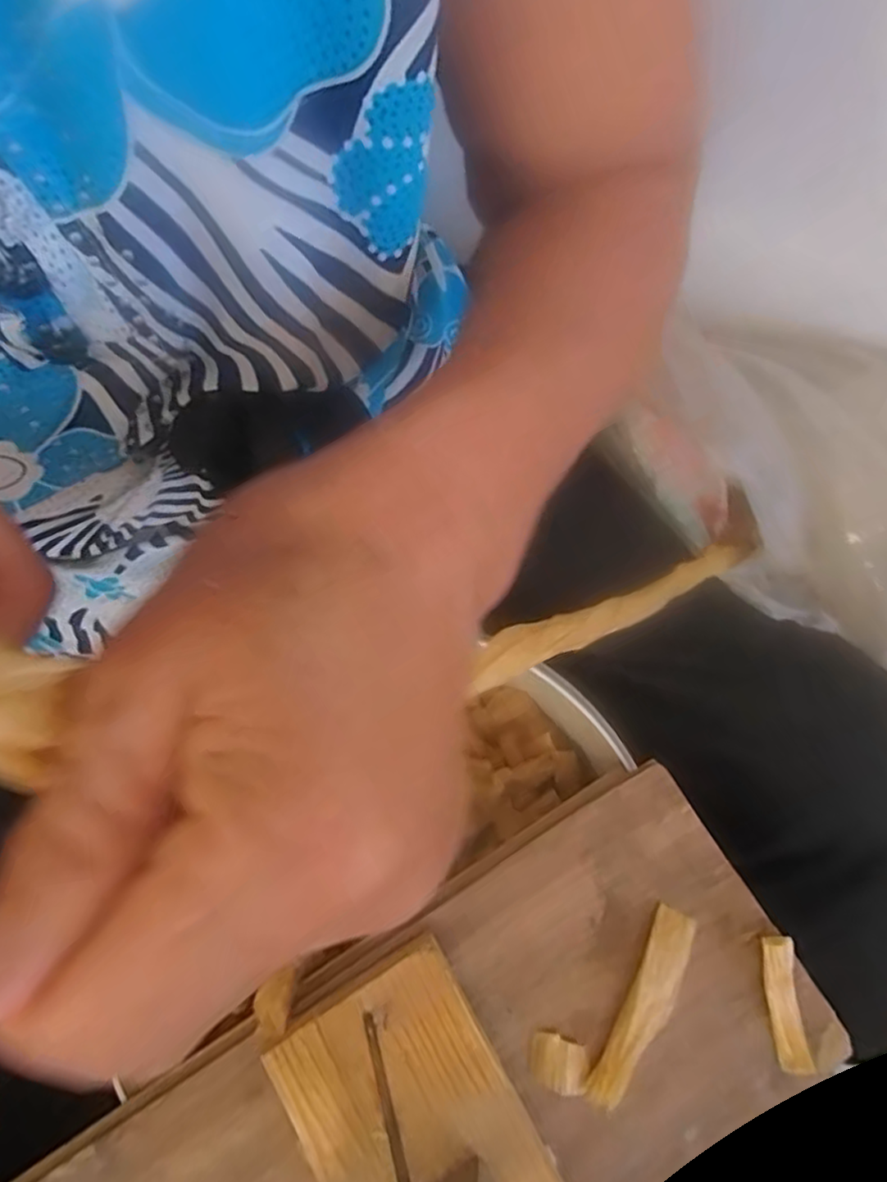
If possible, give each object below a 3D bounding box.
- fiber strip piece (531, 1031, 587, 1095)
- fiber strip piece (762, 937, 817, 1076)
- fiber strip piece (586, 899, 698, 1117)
[{"bbox_3d":[0.053,0.218,0.303,0.026,0.004,0.023,14,77,5],"label":"fiber strip piece"},{"bbox_3d":[0.160,0.193,0.307,0.014,0.013,0.059,-7,77,0],"label":"fiber strip piece"},{"bbox_3d":[0.093,0.195,0.306,0.020,0.013,0.089,27,79,7],"label":"fiber strip piece"}]

